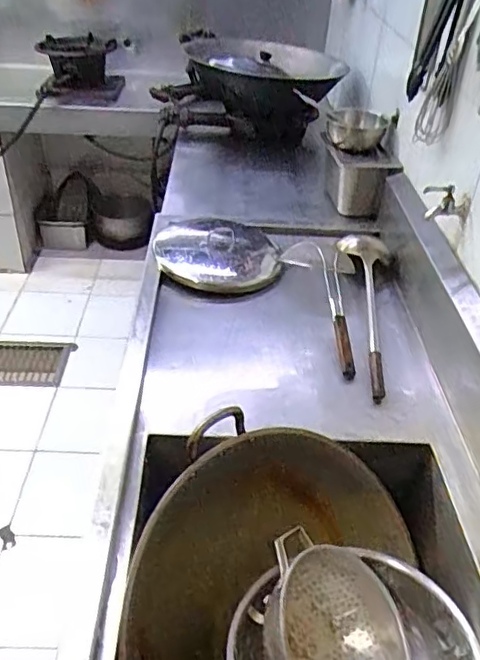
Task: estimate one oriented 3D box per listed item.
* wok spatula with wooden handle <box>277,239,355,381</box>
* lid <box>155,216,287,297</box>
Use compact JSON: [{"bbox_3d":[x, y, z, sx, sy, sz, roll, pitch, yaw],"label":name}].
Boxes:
[{"bbox_3d":[0.163,-0.059,1.195,0.155,0.058,0.425,5,37,1],"label":"wok spatula with wooden handle"},{"bbox_3d":[-0.058,-0.180,1.377,0.306,0.051,0.300,5,37,0],"label":"lid"}]

